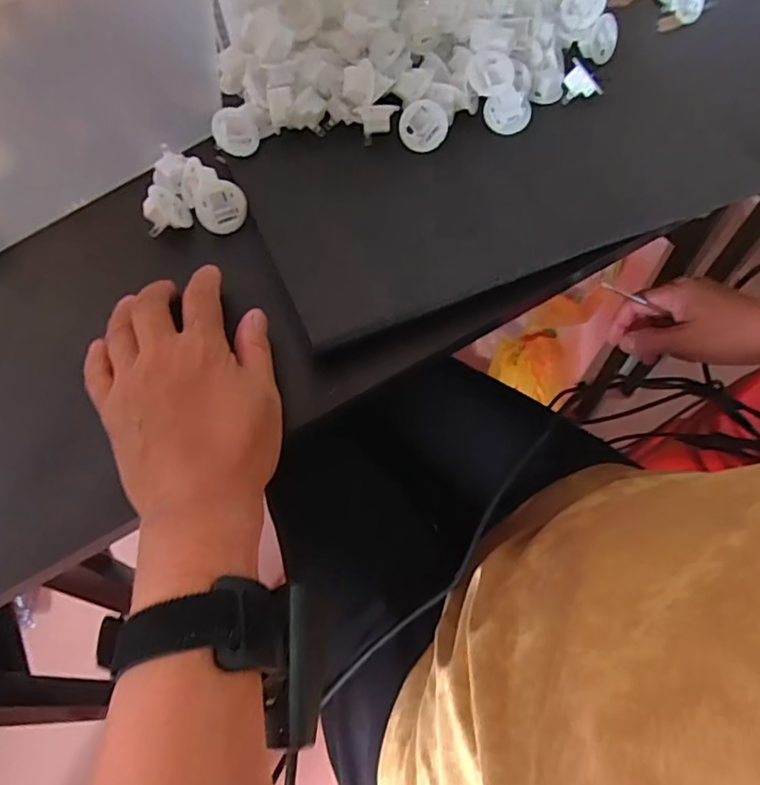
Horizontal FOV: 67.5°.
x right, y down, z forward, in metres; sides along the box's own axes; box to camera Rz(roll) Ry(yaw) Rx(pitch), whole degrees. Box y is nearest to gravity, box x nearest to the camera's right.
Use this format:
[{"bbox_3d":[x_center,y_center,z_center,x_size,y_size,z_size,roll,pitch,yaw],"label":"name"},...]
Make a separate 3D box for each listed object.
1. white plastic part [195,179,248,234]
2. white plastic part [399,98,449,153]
[{"bbox_3d":[-0.106,-0.123,0.380,0.031,0.010,0.033,23,94,-24],"label":"white plastic part"},{"bbox_3d":[0.031,-0.186,0.399,0.033,0.031,0.009,18,21,-15],"label":"white plastic part"}]

